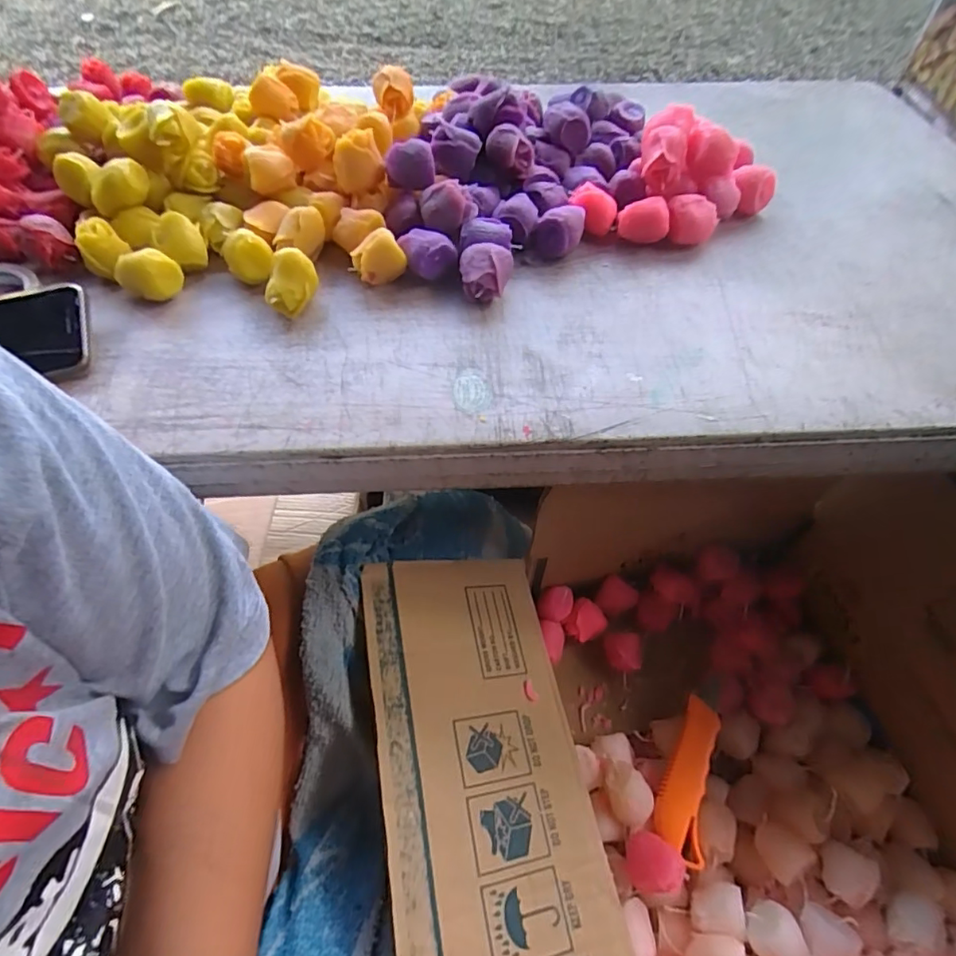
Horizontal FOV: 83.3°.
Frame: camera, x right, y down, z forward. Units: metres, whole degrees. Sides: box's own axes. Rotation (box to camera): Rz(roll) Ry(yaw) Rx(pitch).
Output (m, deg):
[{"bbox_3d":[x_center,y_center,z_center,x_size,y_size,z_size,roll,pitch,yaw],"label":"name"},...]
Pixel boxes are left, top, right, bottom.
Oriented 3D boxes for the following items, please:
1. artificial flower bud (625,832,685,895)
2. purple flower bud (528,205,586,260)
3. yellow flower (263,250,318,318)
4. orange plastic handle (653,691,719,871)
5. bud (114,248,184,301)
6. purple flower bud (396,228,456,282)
[{"bbox_3d":[0.140,0.306,0.428,0.037,0.030,0.039,5,56,2],"label":"artificial flower bud"},{"bbox_3d":[0.067,-0.206,0.452,0.040,0.034,0.035,14,56,9],"label":"purple flower bud"},{"bbox_3d":[-0.141,-0.146,0.405,0.040,0.037,0.033,-19,57,-13],"label":"yellow flower"},{"bbox_3d":[0.182,0.256,0.464,0.039,0.014,0.126,19,58,11],"label":"orange plastic handle"},{"bbox_3d":[-0.252,-0.156,0.414,0.045,0.036,0.029,15,57,9],"label":"bud"},{"bbox_3d":[-0.039,-0.176,0.428,0.042,0.032,0.028,-9,55,-7],"label":"purple flower bud"}]

